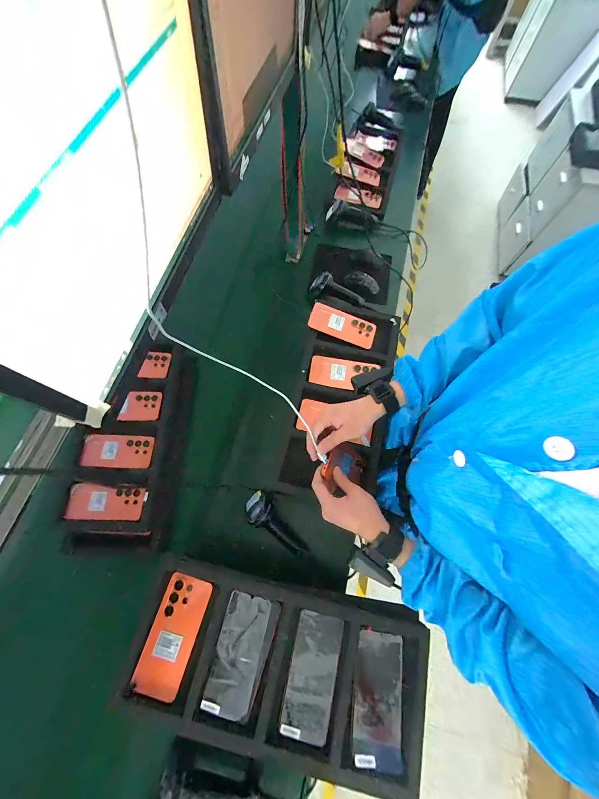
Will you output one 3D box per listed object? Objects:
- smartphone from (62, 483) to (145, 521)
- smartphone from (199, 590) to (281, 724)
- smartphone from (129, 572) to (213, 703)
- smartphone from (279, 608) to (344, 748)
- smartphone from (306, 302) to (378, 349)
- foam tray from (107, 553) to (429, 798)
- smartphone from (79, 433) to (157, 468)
[{"bbox_3d":[-0.445,0.235,0.621,0.167,0.006,0.077,2,70,1],"label":"smartphone"},{"bbox_3d":[-0.098,0.424,0.453,0.088,0.009,0.166,16,71,6],"label":"smartphone"},{"bbox_3d":[-0.216,0.399,0.460,0.077,0.009,0.168,16,71,6],"label":"smartphone"},{"bbox_3d":[0.023,0.454,0.450,0.079,0.013,0.163,13,71,5],"label":"smartphone"},{"bbox_3d":[0.110,-0.190,0.686,0.168,0.010,0.078,21,77,-2],"label":"smartphone"},{"bbox_3d":[-0.030,0.436,0.469,0.475,0.053,0.248,13,71,4],"label":"foam tray"},{"bbox_3d":[-0.443,0.124,0.659,0.158,0.013,0.077,2,70,1],"label":"smartphone"}]

